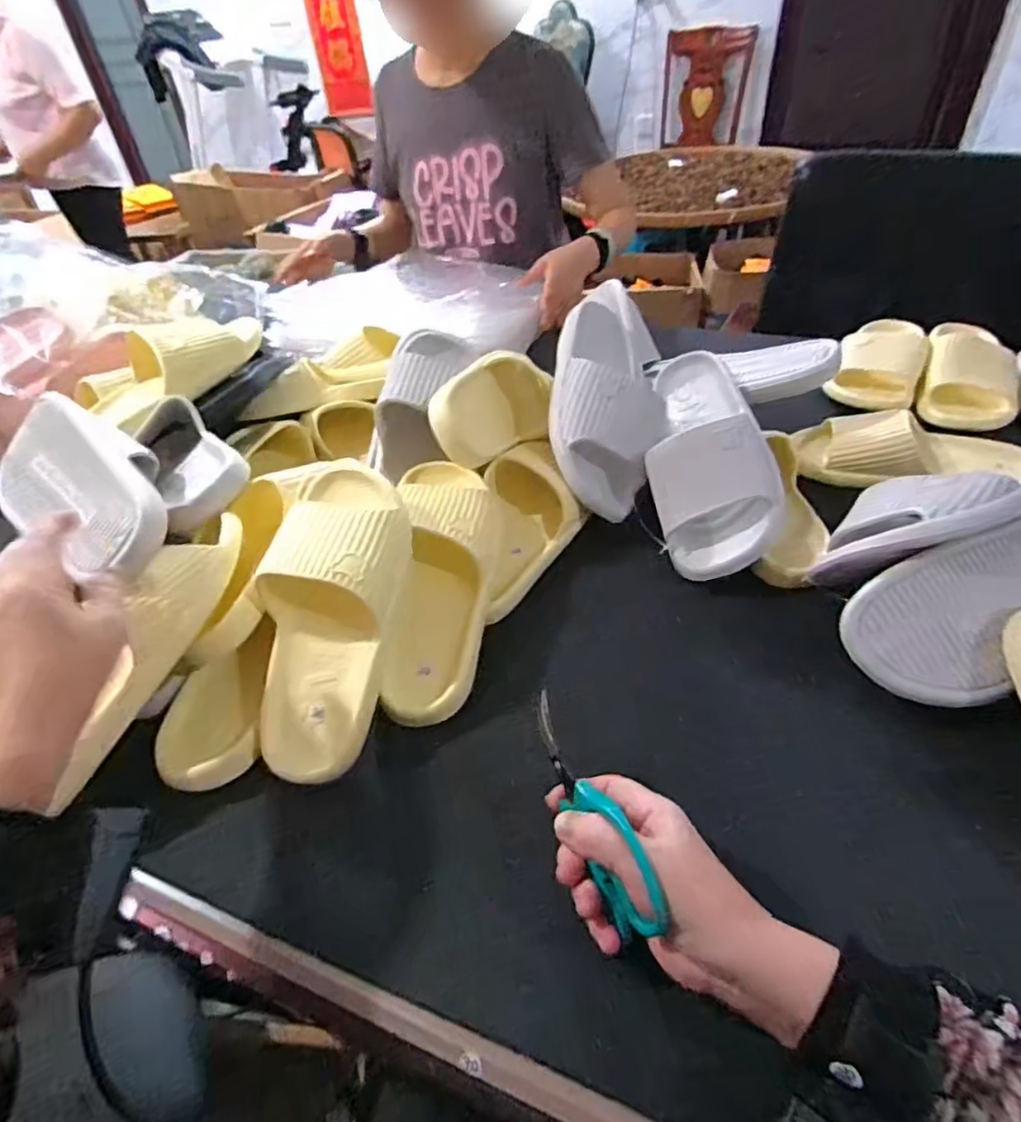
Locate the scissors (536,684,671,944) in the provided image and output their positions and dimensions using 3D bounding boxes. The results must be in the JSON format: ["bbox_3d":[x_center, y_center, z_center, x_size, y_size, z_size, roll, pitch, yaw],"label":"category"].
[{"bbox_3d":[0.044,0.143,0.369,0.018,0.051,0.150,-18,44,-13],"label":"scissors"}]

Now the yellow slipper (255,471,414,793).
[{"bbox_3d":[-0.135,0.036,0.464,0.098,0.064,0.231,4,79,10],"label":"yellow slipper"}]

